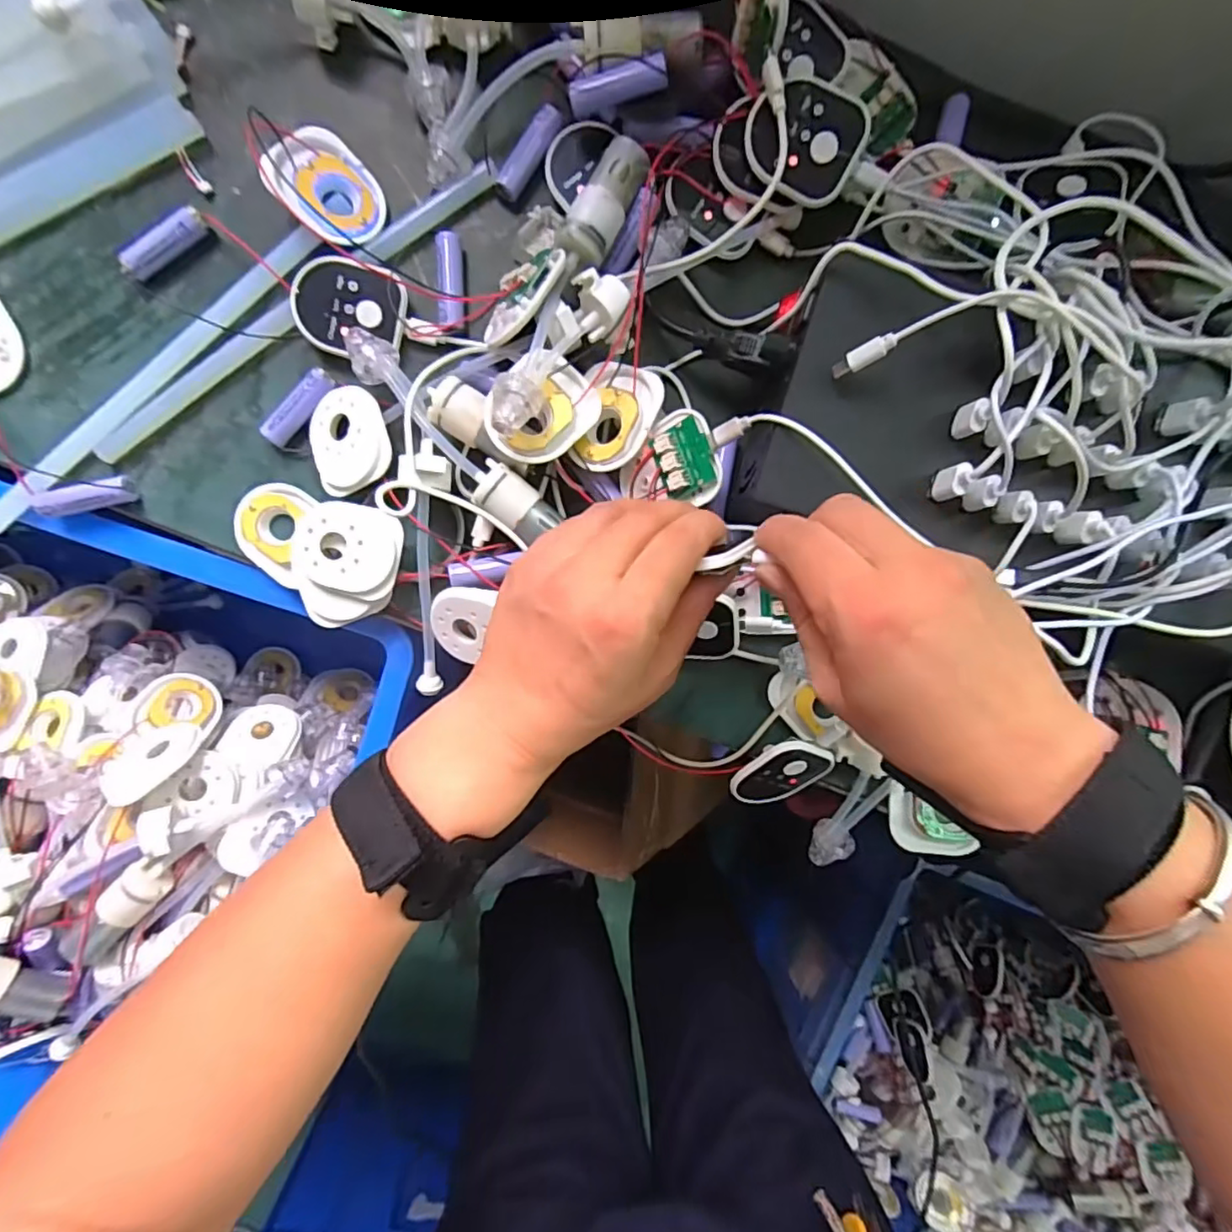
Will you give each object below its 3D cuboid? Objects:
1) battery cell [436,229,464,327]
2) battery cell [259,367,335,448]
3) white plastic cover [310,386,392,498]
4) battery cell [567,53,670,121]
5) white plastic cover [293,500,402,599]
[{"bbox_3d":[-0.091,-0.186,0.338,0.013,0.015,0.051,-2,92,-4],"label":"battery cell"},{"bbox_3d":[-0.177,-0.116,0.344,0.014,0.016,0.049,39,89,-4],"label":"battery cell"},{"bbox_3d":[-0.147,-0.096,0.340,0.047,0.014,0.057,-11,87,16],"label":"white plastic cover"},{"bbox_3d":[0.001,-0.265,0.306,0.048,0.016,0.012,-11,92,12],"label":"battery cell"},{"bbox_3d":[-0.147,-0.036,0.337,0.057,0.014,0.050,14,91,-4],"label":"white plastic cover"}]

